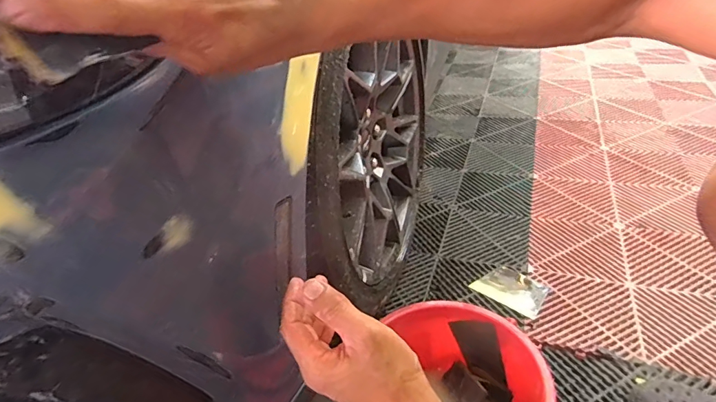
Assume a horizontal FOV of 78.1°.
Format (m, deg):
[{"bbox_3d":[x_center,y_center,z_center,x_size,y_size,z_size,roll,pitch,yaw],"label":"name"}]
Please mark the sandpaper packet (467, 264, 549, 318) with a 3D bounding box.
[{"bbox_3d":[0.325,0.182,0.925,0.105,0.006,0.136,-33,42,-32],"label":"sandpaper packet"}]

